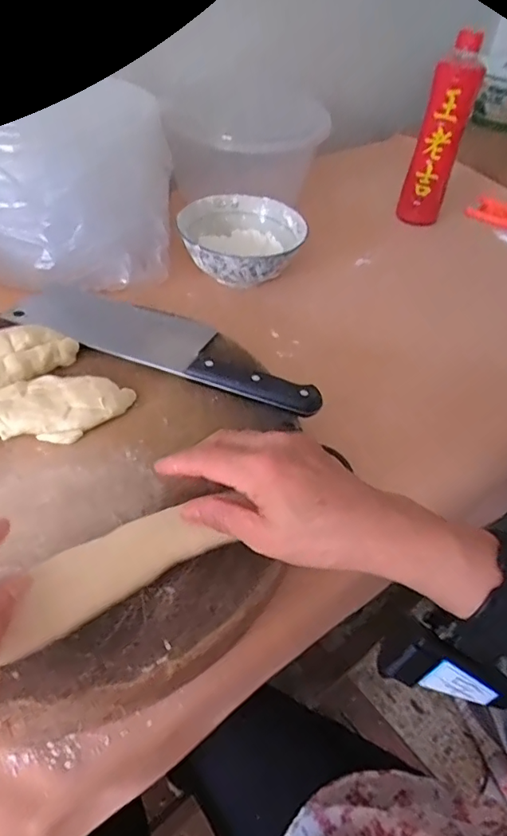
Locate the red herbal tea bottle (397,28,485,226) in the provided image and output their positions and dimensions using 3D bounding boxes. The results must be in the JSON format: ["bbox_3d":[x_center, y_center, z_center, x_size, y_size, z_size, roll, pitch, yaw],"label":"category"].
[{"bbox_3d":[0.251,-0.367,0.710,0.061,0.248,0.049,16,47,9],"label":"red herbal tea bottle"}]

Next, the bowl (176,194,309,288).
[{"bbox_3d":[-0.013,-0.204,0.621,0.137,0.068,0.147,3,46,-3],"label":"bowl"}]

